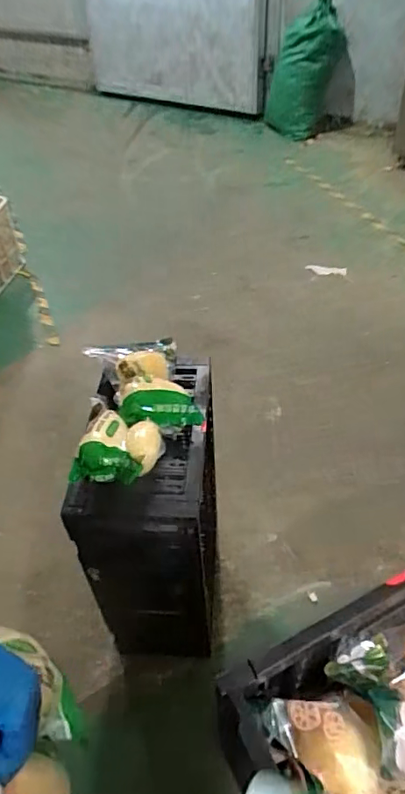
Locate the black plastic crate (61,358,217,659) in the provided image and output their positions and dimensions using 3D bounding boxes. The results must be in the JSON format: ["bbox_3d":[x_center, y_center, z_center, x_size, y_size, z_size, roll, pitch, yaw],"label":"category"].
[{"bbox_3d":[-0.092,0.256,1.184,0.230,0.614,0.437,1,45,5],"label":"black plastic crate"}]

